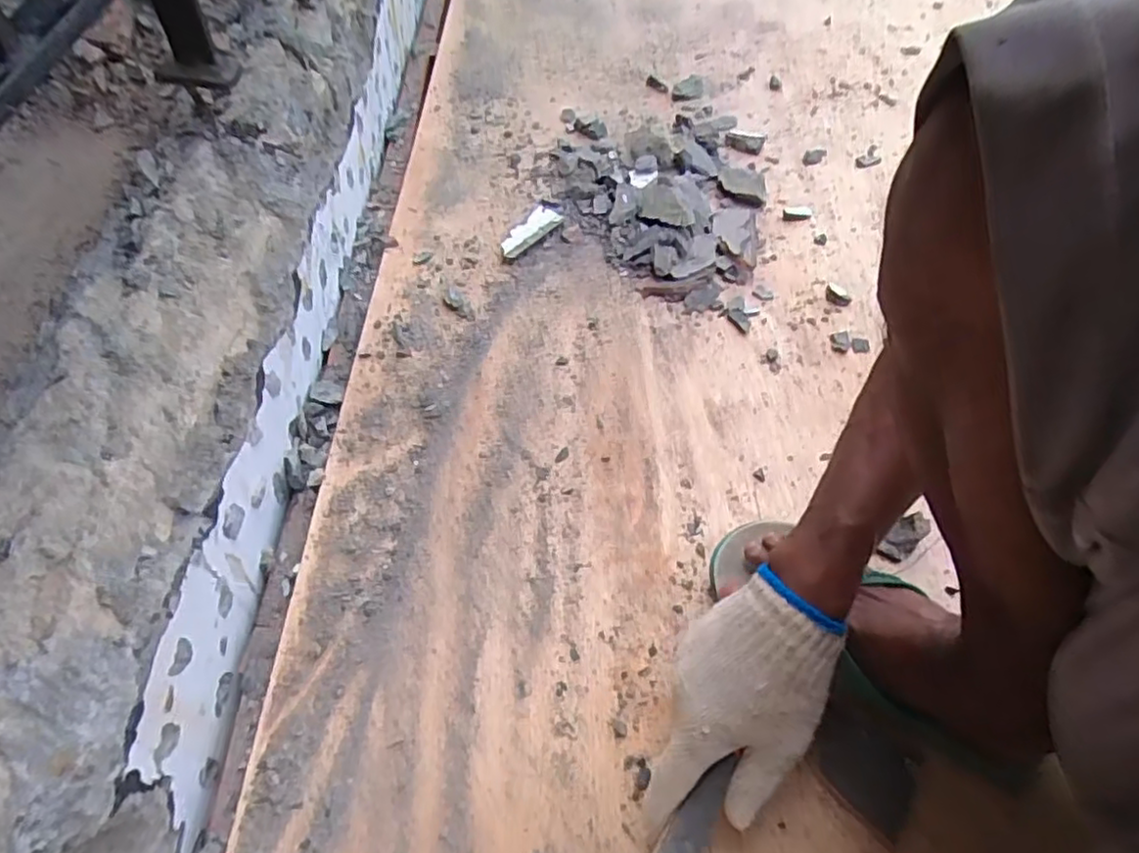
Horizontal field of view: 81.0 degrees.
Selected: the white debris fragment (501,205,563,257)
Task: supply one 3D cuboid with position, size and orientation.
[{"bbox_3d":[-0.047,-0.237,0.813,0.036,0.012,0.097,29,58,16],"label":"white debris fragment"}]

